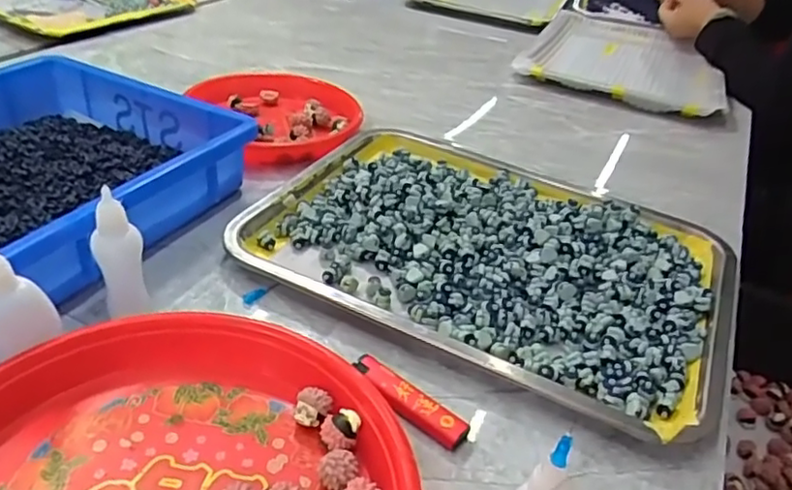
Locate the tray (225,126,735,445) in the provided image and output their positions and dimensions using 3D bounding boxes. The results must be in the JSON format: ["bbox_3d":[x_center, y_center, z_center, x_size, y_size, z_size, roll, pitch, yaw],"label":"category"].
[{"bbox_3d":[0.074,-0.004,0.488,0.340,0.022,0.260,20,38,20],"label":"tray"}]

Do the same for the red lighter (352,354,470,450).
[{"bbox_3d":[0.005,0.091,0.364,0.077,0.011,0.019,29,41,29],"label":"red lighter"}]

